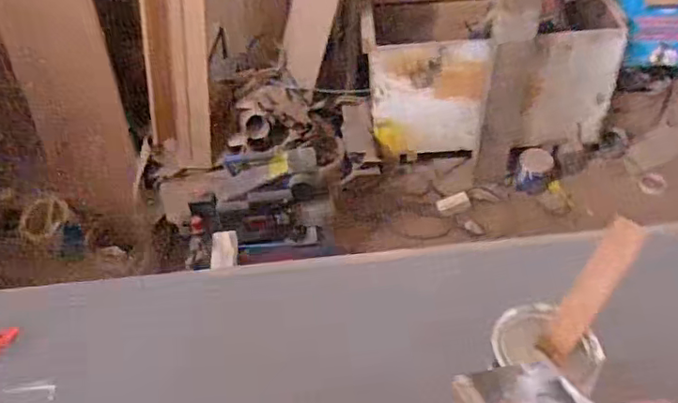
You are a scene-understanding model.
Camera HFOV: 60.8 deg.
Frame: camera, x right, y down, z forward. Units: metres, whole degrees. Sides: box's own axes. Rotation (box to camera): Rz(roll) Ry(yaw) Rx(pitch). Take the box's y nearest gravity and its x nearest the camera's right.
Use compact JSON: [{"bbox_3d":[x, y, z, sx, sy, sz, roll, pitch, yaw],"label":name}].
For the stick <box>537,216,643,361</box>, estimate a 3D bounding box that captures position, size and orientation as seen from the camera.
[{"bbox_3d":[0.274,0.098,0.630,0.036,0.170,0.013,35,14,36],"label":"stick"}]

